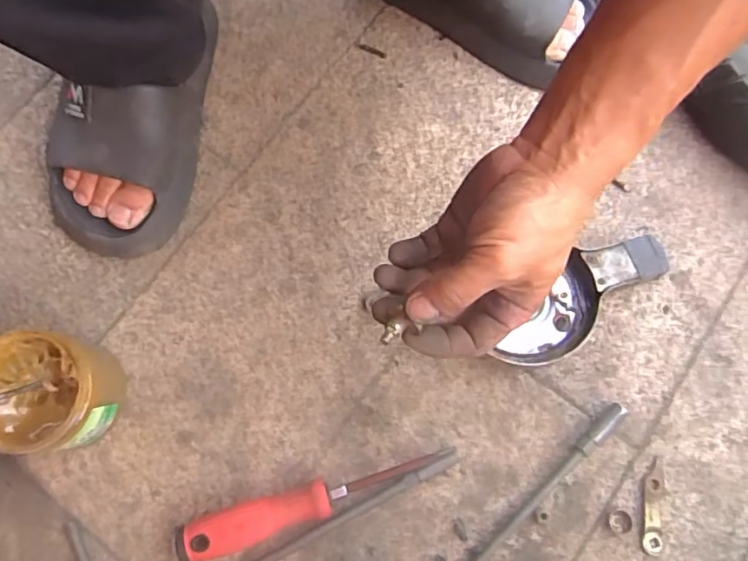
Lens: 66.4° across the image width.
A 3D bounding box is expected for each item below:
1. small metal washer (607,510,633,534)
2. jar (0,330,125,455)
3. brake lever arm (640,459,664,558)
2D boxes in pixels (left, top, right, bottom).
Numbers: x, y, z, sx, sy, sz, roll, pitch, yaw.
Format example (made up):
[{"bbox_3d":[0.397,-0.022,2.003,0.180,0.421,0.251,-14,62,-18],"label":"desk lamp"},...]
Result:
[{"bbox_3d":[0.186,0.182,0.431,0.017,0.004,0.016,0,75,-1],"label":"small metal washer"},{"bbox_3d":[-0.237,0.082,0.420,0.082,0.069,0.081,0,75,-1],"label":"jar"},{"bbox_3d":[0.214,0.172,0.436,0.015,0.004,0.068,9,75,1],"label":"brake lever arm"}]

